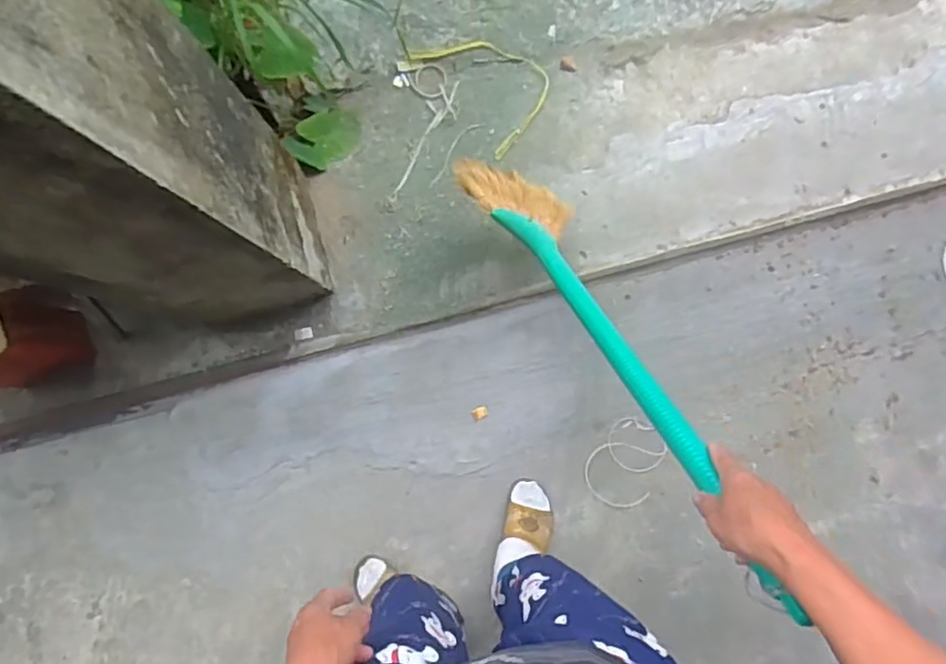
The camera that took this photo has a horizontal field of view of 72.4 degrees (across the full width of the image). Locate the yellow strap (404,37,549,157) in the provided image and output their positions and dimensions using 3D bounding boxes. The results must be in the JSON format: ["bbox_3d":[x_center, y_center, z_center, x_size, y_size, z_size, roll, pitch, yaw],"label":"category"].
[{"bbox_3d":[0.029,-0.483,1.229,0.174,0.024,0.251,-43,93,0],"label":"yellow strap"}]

